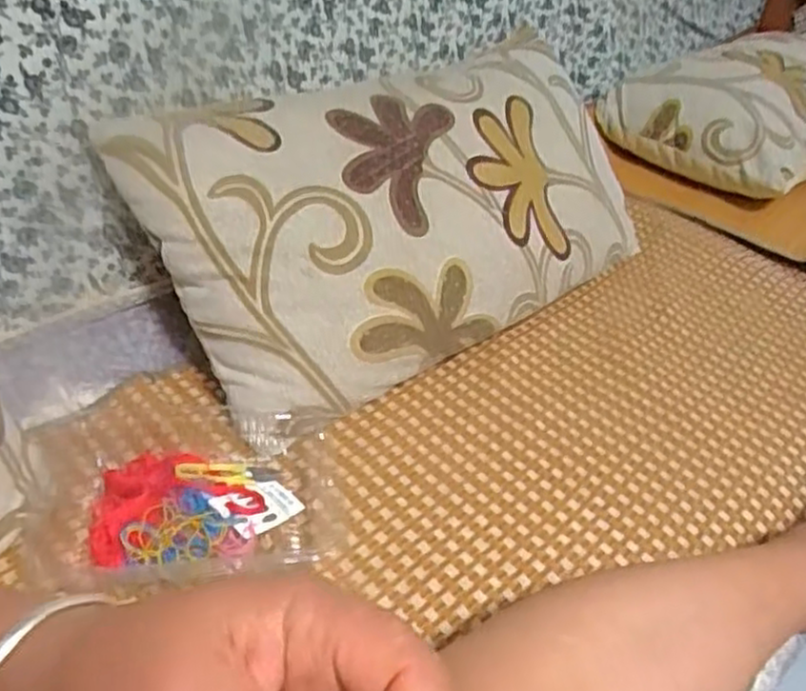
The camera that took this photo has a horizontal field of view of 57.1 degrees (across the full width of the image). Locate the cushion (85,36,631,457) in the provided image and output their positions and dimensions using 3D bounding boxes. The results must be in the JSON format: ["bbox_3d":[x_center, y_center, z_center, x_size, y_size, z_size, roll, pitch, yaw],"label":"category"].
[{"bbox_3d":[0.025,-0.167,0.829,0.608,0.110,0.345,-28,89,-32],"label":"cushion"}]

